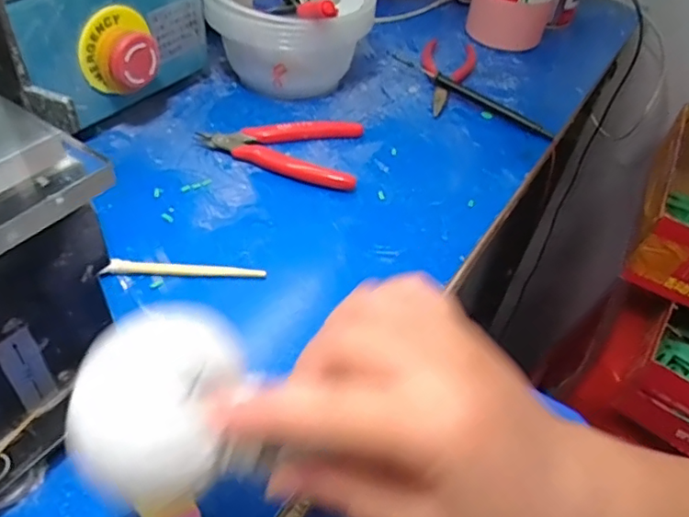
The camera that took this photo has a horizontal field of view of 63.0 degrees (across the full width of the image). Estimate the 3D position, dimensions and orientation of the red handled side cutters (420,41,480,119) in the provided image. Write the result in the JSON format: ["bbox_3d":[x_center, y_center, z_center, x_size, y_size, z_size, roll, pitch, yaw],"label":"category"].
[{"bbox_3d":[0.091,-0.168,0.514,0.051,0.015,0.121,14,47,6],"label":"red handled side cutters"}]

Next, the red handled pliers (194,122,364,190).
[{"bbox_3d":[-0.044,-0.090,0.426,0.120,0.015,0.072,14,47,7],"label":"red handled pliers"}]

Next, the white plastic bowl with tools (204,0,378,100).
[{"bbox_3d":[-0.043,-0.197,0.471,0.120,0.092,0.114,3,47,-4],"label":"white plastic bowl with tools"}]

